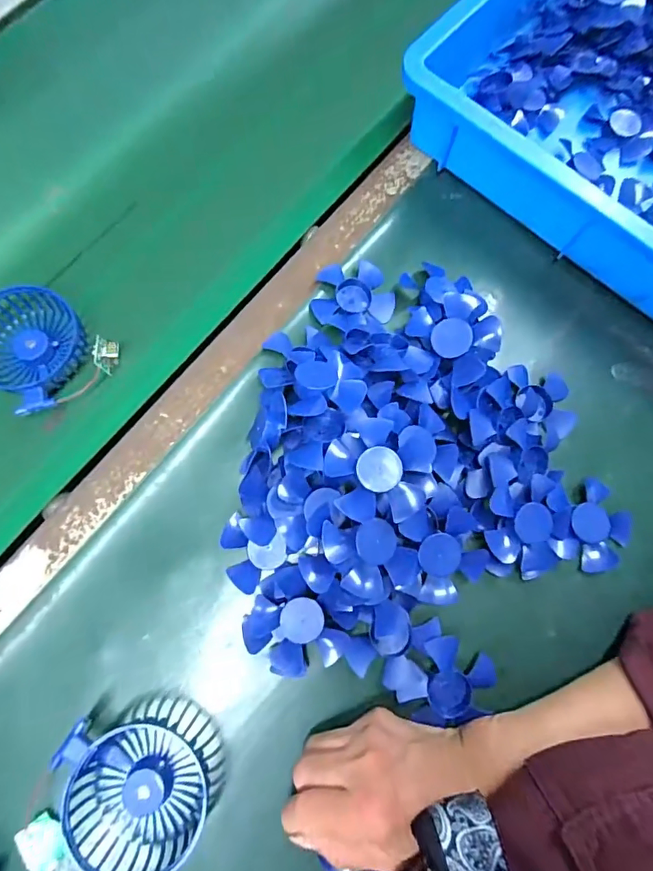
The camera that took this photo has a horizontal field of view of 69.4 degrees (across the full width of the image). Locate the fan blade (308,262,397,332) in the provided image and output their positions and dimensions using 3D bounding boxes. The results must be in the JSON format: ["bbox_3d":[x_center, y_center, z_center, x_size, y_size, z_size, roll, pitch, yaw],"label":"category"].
[{"bbox_3d":[0.021,-0.123,0.414,0.070,0.015,0.067,0,77,-1],"label":"fan blade"}]

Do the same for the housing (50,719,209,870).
[{"bbox_3d":[-0.131,0.242,0.313,0.097,0.033,0.074,14,77,2],"label":"housing"}]

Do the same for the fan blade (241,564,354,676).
[{"bbox_3d":[-0.021,0.138,0.342,0.075,0.019,0.067,35,78,7],"label":"fan blade"}]

